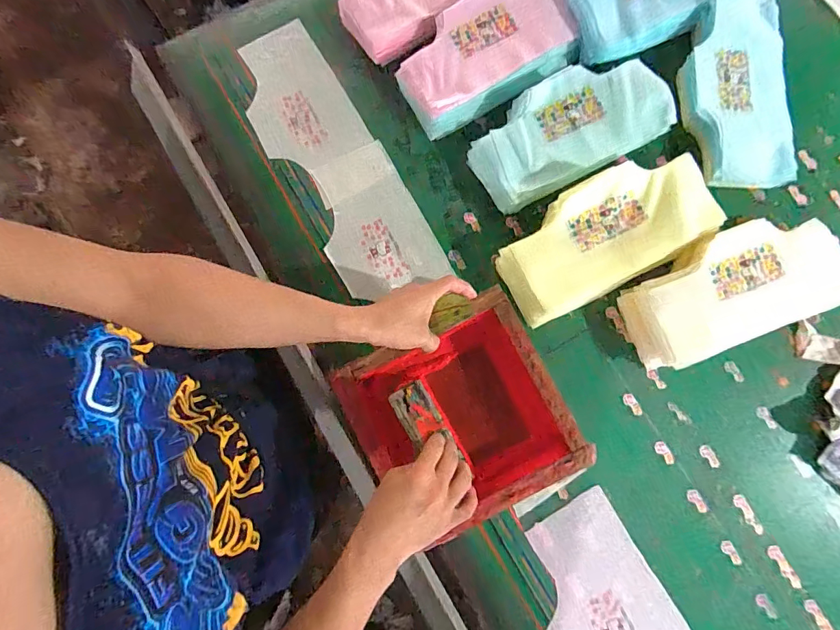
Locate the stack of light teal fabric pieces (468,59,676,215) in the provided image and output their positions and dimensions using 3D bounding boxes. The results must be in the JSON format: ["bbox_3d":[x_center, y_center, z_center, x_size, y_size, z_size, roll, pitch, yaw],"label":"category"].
[{"bbox_3d":[0.223,-0.280,0.644,0.302,0.049,0.156,-28,81,-5],"label":"stack of light teal fabric pieces"}]

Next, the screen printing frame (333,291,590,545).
[{"bbox_3d":[0.050,0.134,0.559,0.252,0.069,0.250,-29,81,-5],"label":"screen printing frame"}]

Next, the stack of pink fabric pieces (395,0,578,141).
[{"bbox_3d":[0.103,-0.410,0.670,0.291,0.046,0.172,-29,81,-5],"label":"stack of pink fabric pieces"}]

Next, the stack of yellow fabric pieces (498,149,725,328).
[{"bbox_3d":[0.257,-0.109,0.599,0.295,0.066,0.154,-28,81,-4],"label":"stack of yellow fabric pieces"}]

